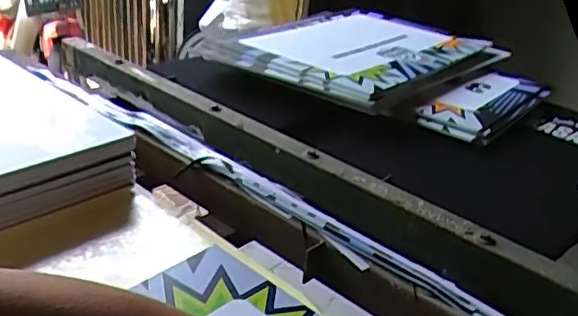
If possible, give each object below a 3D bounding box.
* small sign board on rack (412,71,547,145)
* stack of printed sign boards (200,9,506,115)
[{"bbox_3d":[0.397,-0.118,1.181,0.145,0.013,0.390,25,33,32],"label":"small sign board on rack"},{"bbox_3d":[0.146,-0.243,1.339,0.466,0.050,0.630,25,32,34],"label":"stack of printed sign boards"}]

